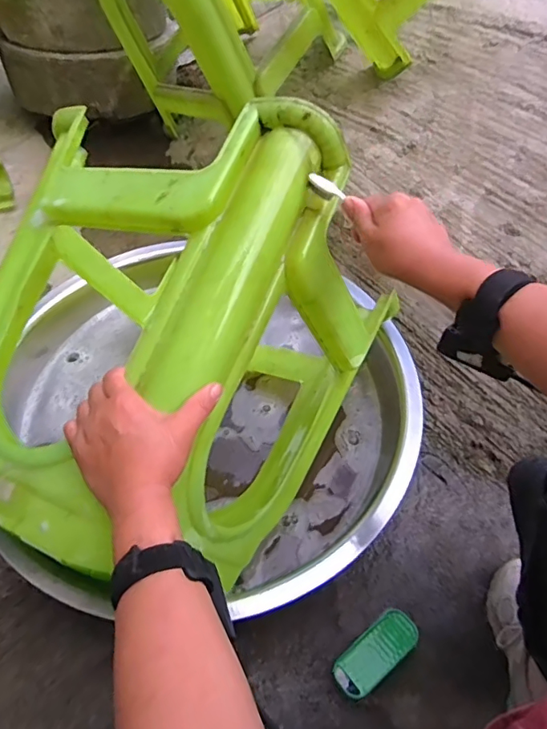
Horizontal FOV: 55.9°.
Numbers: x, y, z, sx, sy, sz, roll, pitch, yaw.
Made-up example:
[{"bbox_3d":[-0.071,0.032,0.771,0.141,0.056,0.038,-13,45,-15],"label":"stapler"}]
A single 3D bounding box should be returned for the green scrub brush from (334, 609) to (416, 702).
[{"bbox_3d":[0.132,0.373,0.665,0.121,0.038,0.052,-33,62,-21],"label":"green scrub brush"}]

